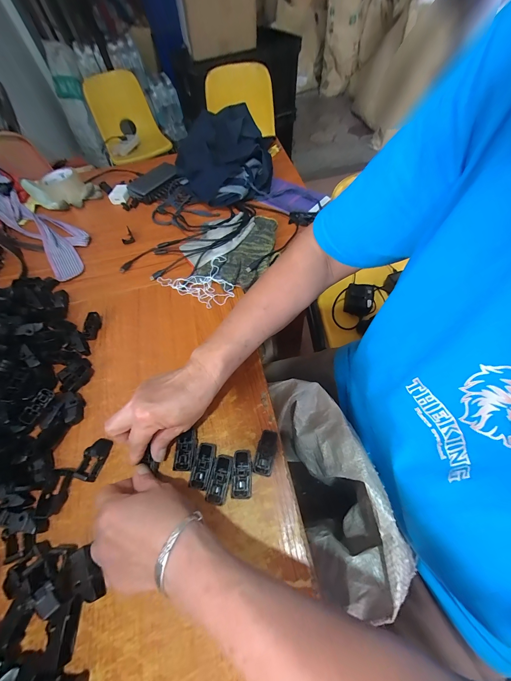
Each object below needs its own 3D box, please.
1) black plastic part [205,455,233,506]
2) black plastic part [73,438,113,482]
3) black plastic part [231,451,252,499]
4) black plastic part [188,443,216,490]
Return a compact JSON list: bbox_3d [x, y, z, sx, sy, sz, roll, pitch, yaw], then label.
[{"bbox_3d":[-0.040,0.162,0.309,0.023,0.018,0.051,8,60,9],"label":"black plastic part"},{"bbox_3d":[-0.203,0.149,0.333,0.024,0.018,0.048,10,61,10],"label":"black plastic part"},{"bbox_3d":[-0.016,0.156,0.311,0.022,0.020,0.052,-1,59,3],"label":"black plastic part"},{"bbox_3d":[-0.062,0.149,0.316,0.022,0.013,0.049,9,60,9],"label":"black plastic part"}]

